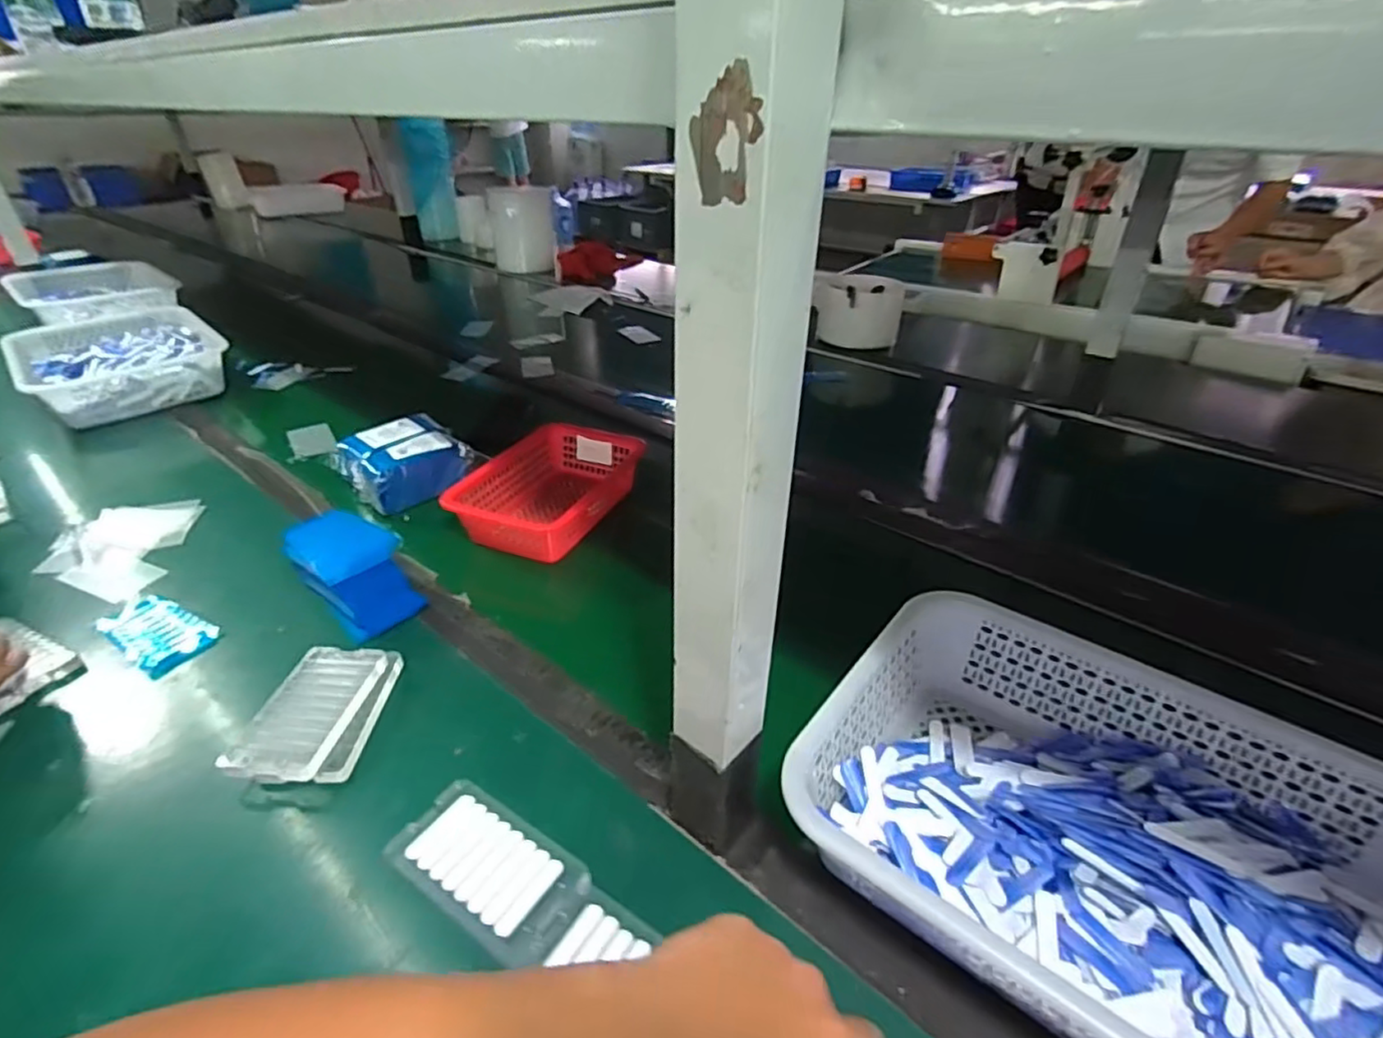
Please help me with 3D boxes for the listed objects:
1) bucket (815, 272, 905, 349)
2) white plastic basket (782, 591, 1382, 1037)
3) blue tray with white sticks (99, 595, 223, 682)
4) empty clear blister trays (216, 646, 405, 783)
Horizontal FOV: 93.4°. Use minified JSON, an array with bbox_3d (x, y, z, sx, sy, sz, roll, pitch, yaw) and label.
[{"bbox_3d":[0.329,-0.420,1.302,0.181,0.127,0.182,6,34,10],"label":"bucket"},{"bbox_3d":[0.261,0.201,0.398,0.354,0.082,0.254,24,40,32],"label":"white plastic basket"},{"bbox_3d":[-0.502,0.105,0.612,0.117,0.009,0.063,17,37,24],"label":"blue tray with white sticks"},{"bbox_3d":[-0.294,0.151,0.519,0.078,0.027,0.124,1,33,2],"label":"empty clear blister trays"}]

